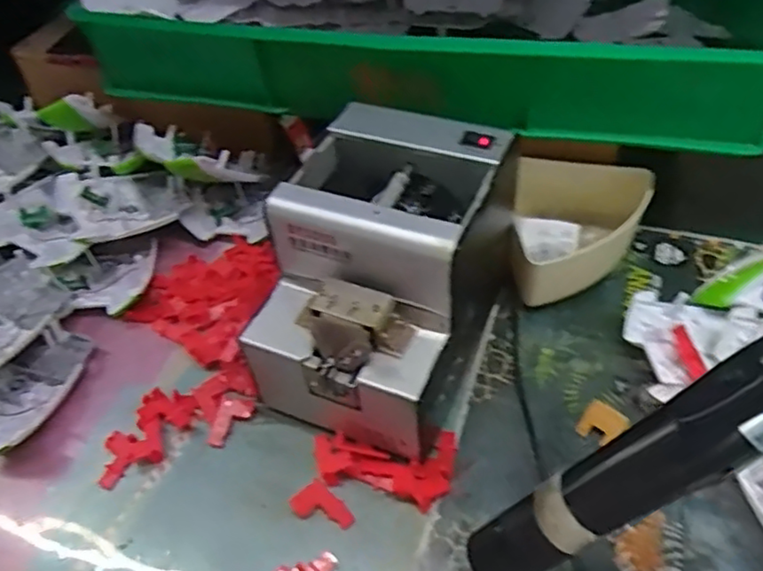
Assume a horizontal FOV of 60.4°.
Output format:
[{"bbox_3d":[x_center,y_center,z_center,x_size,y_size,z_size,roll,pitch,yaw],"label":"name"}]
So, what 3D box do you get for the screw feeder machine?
[{"bbox_3d":[0.000,-0.002,0.448,0.124,0.150,0.173,16,52,20],"label":"screw feeder machine"}]

